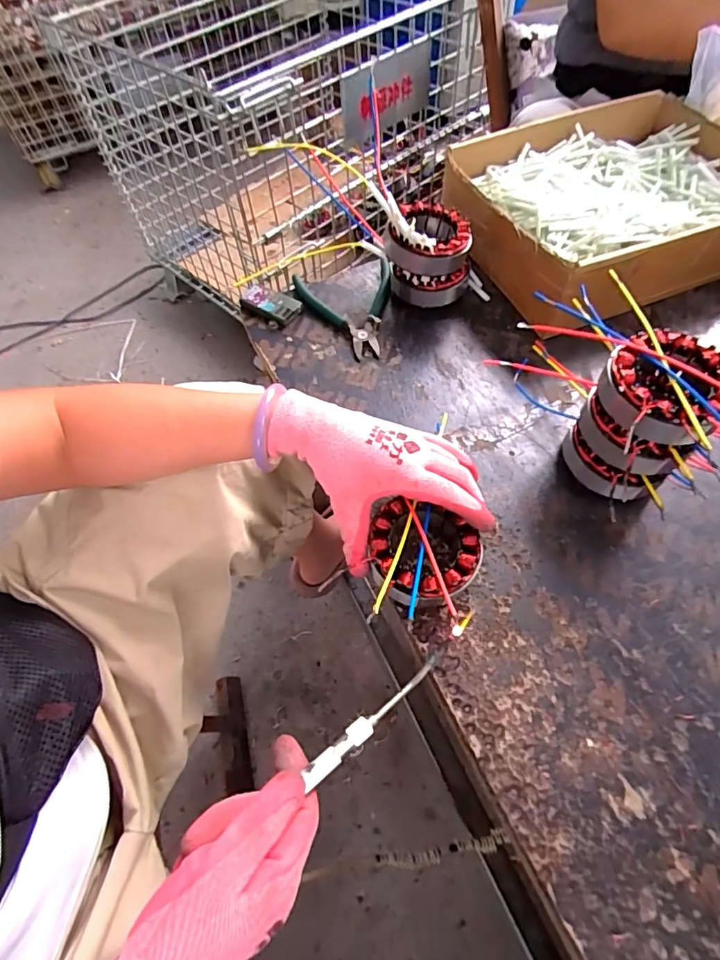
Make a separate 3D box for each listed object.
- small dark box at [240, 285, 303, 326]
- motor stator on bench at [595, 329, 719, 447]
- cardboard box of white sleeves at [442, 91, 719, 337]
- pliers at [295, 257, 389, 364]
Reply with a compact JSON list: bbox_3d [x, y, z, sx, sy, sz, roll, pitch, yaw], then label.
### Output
[{"bbox_3d":[-0.102,-0.200,0.555,0.067,0.016,0.032,24,63,15],"label":"small dark box"},{"bbox_3d":[0.226,-0.068,0.362,0.087,0.039,0.086,33,67,20],"label":"motor stator on bench"},{"bbox_3d":[0.287,-0.315,0.567,0.324,0.097,0.261,-24,62,-12],"label":"cardboard box of white sleeves"},{"bbox_3d":[-0.002,-0.192,0.546,0.108,0.017,0.131,-18,61,-9],"label":"pliers"}]

